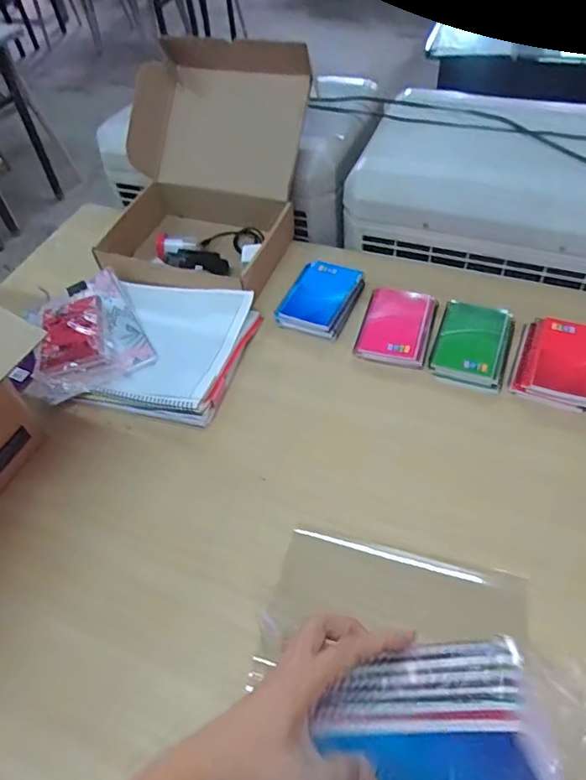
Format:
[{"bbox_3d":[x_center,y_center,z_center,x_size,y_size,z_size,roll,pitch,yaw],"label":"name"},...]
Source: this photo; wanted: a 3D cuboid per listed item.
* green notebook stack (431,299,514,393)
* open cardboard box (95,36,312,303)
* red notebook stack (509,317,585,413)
[{"bbox_3d":[0.252,-0.066,0.769,0.097,0.023,0.147,14,53,17],"label":"green notebook stack"},{"bbox_3d":[-0.154,-0.368,0.908,0.319,0.249,0.378,13,53,16],"label":"open cardboard box"},{"bbox_3d":[0.357,-0.041,0.733,0.105,0.035,0.127,14,53,17],"label":"red notebook stack"}]

